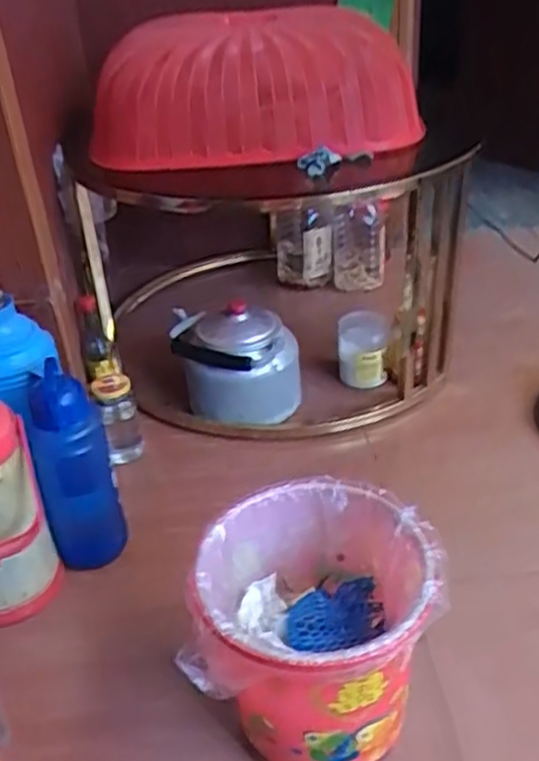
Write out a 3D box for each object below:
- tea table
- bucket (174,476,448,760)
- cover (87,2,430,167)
[{"bbox_3d":[0.008,-0.279,1.567,0.681,0.457,0.728,-10,33,-5],"label":"tea table"},{"bbox_3d":[0.064,0.288,0.849,0.237,0.268,0.245,-3,33,2],"label":"bucket"},{"bbox_3d":[-0.055,-0.576,1.440,0.521,0.247,0.572,-24,37,-24],"label":"cover"}]

